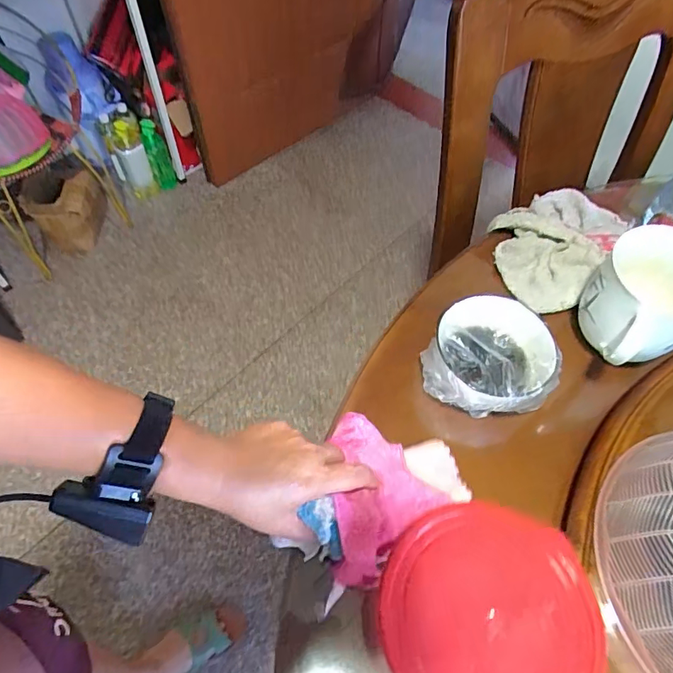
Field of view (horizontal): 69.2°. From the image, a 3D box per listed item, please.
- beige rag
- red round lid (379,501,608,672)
[{"bbox_3d":[0.270,-0.126,0.624,0.137,0.046,0.203,34,64,18],"label":"beige rag"},{"bbox_3d":[0.109,0.201,0.349,0.148,0.020,0.147,1,58,-1],"label":"red round lid"}]

